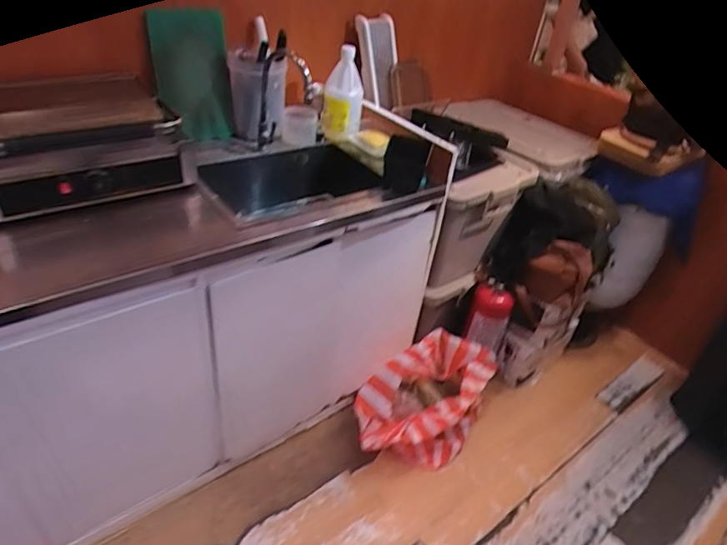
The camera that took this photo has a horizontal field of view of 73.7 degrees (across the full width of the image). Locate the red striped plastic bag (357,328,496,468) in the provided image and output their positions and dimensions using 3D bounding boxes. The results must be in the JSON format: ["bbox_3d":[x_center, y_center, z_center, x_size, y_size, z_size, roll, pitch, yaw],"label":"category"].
[{"bbox_3d":[0.189,0.401,1.512,0.412,0.312,0.269,7,37,0],"label":"red striped plastic bag"}]

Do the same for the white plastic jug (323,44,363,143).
[{"bbox_3d":[-0.063,-0.553,1.507,0.116,0.252,0.090,7,37,1],"label":"white plastic jug"}]

